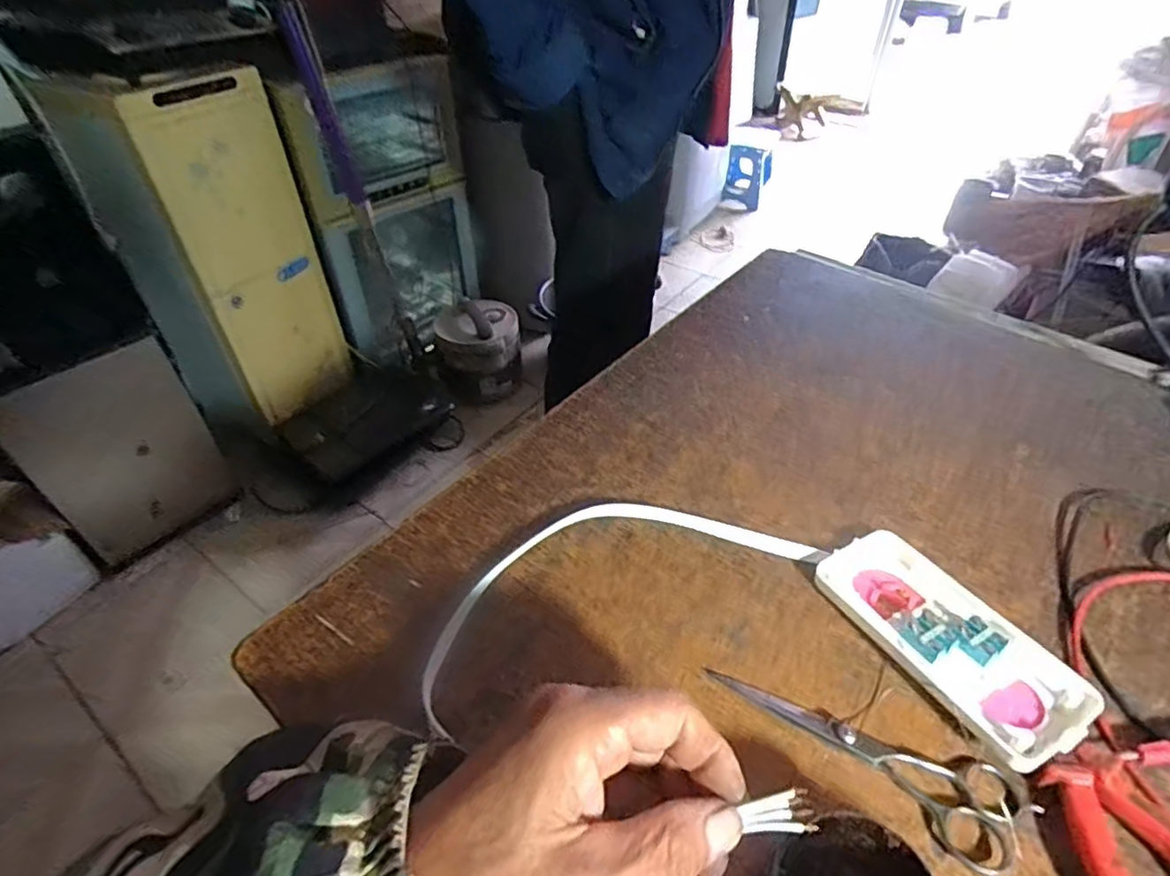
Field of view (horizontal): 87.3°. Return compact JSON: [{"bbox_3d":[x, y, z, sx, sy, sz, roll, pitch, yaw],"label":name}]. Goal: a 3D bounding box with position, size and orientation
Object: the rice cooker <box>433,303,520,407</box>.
[{"bbox_3d":[-0.270,-0.212,1.575,0.216,0.210,0.199,-9,44,-10],"label":"rice cooker"}]

